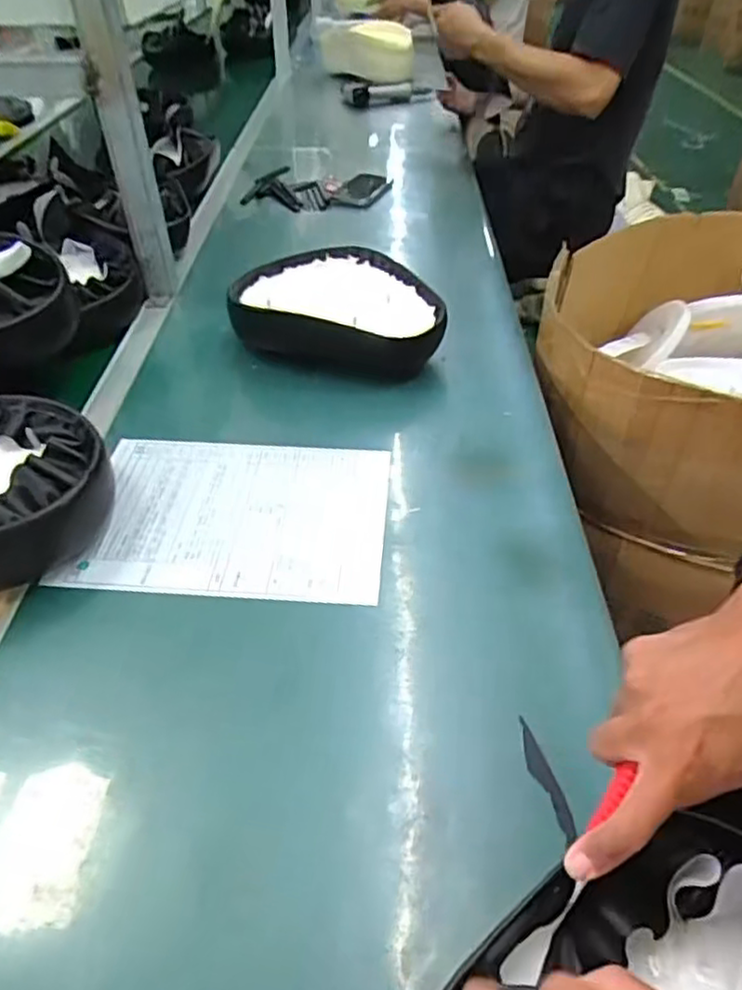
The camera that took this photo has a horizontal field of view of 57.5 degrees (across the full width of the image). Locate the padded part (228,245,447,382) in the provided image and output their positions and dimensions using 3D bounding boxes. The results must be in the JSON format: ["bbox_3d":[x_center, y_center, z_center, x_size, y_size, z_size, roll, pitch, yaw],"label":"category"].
[{"bbox_3d":[-0.041,-0.244,0.893,0.278,0.075,0.229,7,42,6],"label":"padded part"}]

